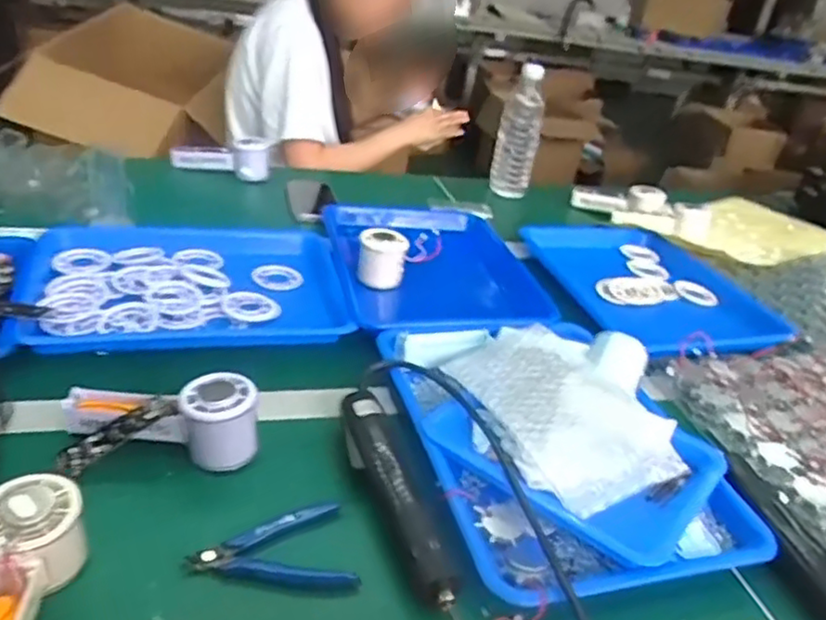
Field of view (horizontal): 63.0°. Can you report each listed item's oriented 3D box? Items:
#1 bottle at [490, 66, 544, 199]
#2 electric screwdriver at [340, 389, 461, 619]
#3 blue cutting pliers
[{"bbox_3d":[0.194,-0.325,1.240,0.073,0.222,0.058,9,30,2],"label":"bottle"},{"bbox_3d":[-0.011,0.145,0.520,0.038,0.031,0.234,-6,32,-23],"label":"electric screwdriver"},{"bbox_3d":[-0.101,0.174,0.483,0.111,0.015,0.068,-2,31,-17],"label":"blue cutting pliers"}]

